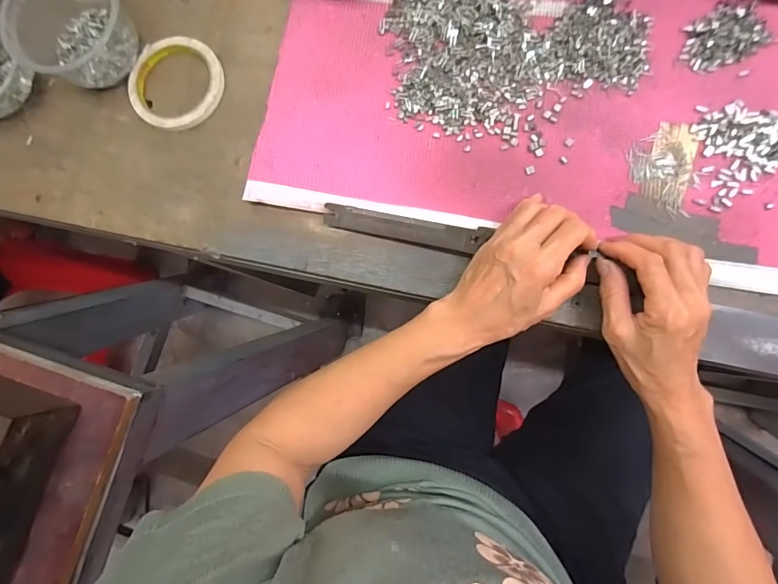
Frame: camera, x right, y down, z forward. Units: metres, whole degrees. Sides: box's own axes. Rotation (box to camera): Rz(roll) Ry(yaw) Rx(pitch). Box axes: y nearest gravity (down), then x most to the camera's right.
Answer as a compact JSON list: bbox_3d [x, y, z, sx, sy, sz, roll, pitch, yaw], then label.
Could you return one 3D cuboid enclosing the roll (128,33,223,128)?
[{"bbox_3d":[-0.220,-0.217,0.424,0.096,0.009,0.100,-1,85,6],"label":"roll"}]

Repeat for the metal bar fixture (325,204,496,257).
[{"bbox_3d":[0.012,-0.057,0.377,0.165,0.016,0.026,11,86,7],"label":"metal bar fixture"}]

